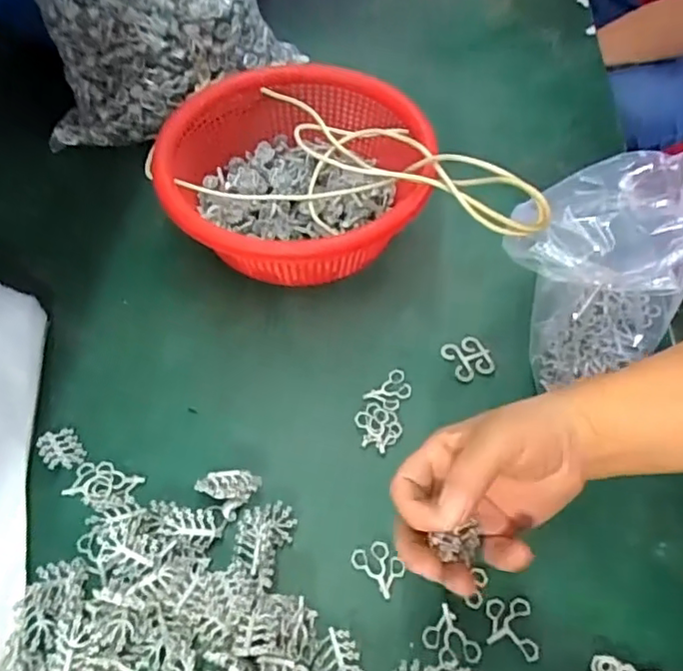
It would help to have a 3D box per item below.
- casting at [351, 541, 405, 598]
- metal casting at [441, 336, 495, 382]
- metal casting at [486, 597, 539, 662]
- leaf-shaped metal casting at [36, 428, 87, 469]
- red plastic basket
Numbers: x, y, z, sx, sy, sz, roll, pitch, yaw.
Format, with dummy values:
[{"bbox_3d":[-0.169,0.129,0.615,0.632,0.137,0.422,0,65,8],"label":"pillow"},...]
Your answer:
[{"bbox_3d":[0.025,0.151,0.405,0.024,0.005,0.034,-39,65,-23],"label":"casting"},{"bbox_3d":[0.101,0.018,0.492,0.033,0.005,0.034,-16,58,-10],"label":"metal casting"},{"bbox_3d":[0.105,0.180,0.382,0.030,0.005,0.034,7,57,4],"label":"metal casting"},{"bbox_3d":[-0.204,0.083,0.450,0.027,0.004,0.033,-18,55,-32],"label":"leaf-shaped metal casting"},{"bbox_3d":[-0.039,-0.135,0.549,0.228,0.098,0.229,9,57,6],"label":"red plastic basket"}]

